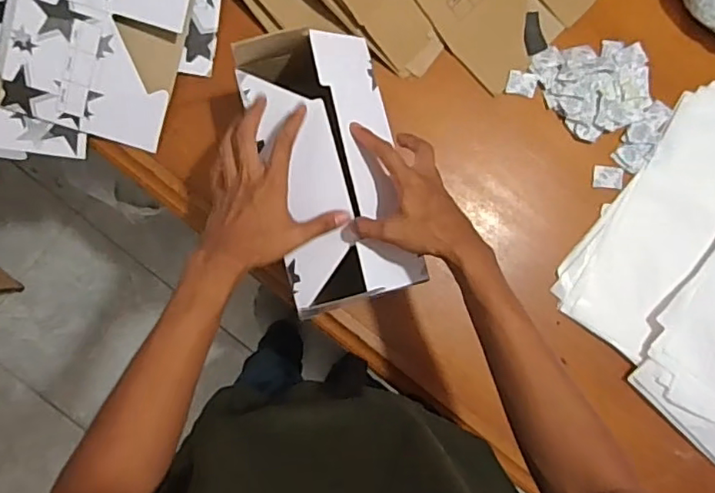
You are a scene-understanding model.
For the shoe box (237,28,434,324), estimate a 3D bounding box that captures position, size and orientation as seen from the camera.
[{"bbox_3d":[-0.029,-0.084,0.624,0.145,0.098,0.291,-12,86,-5],"label":"shoe box"}]

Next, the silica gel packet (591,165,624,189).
[{"bbox_3d":[0.330,-0.091,0.756,0.039,0.004,0.030,6,87,-4],"label":"silica gel packet"}]

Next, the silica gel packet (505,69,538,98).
[{"bbox_3d":[0.215,-0.213,0.751,0.040,0.007,0.031,10,87,-4],"label":"silica gel packet"}]

